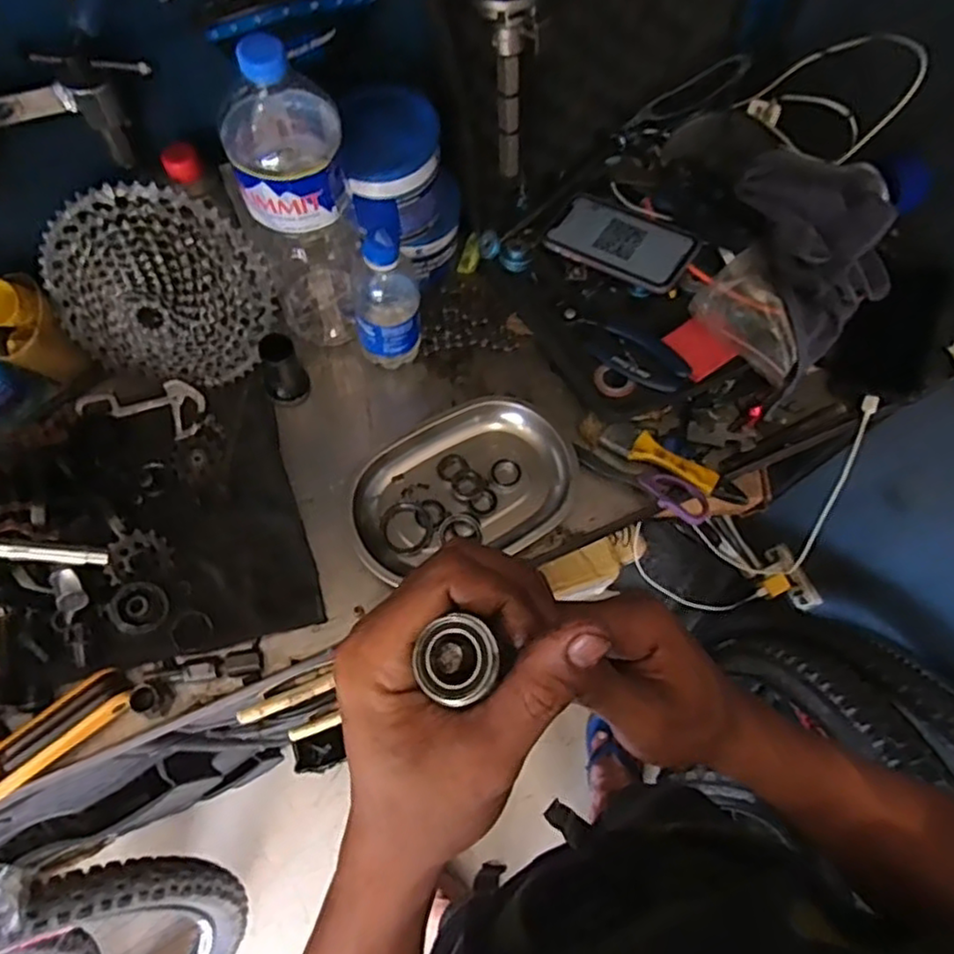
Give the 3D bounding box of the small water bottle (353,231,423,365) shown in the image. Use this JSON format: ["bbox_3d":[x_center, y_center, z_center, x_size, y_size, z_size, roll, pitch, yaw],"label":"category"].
[{"bbox_3d":[-0.083,-0.169,0.627,0.057,0.157,0.067,0,68,-2],"label":"small water bottle"}]

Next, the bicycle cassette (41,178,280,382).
[{"bbox_3d":[-0.285,-0.159,0.600,0.194,0.184,0.050,5,37,-12],"label":"bicycle cassette"}]

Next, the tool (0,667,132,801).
[{"bbox_3d":[-0.362,0.220,0.523,0.176,0.023,0.040,-37,74,-15],"label":"tool"}]

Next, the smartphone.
[{"bbox_3d":[0.149,-0.249,0.702,0.152,0.014,0.085,30,72,23],"label":"smartphone"}]

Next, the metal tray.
[{"bbox_3d":[-0.013,0.008,0.633,0.218,0.032,0.144,-28,72,-12],"label":"metal tray"}]

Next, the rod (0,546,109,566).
[{"bbox_3d":[-0.375,0.063,0.550,0.127,0.009,0.012,11,66,-26],"label":"rod"}]

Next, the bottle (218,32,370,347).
[{"bbox_3d":[-0.153,-0.222,0.591,0.087,0.313,0.093,-17,70,-9],"label":"bottle"}]

